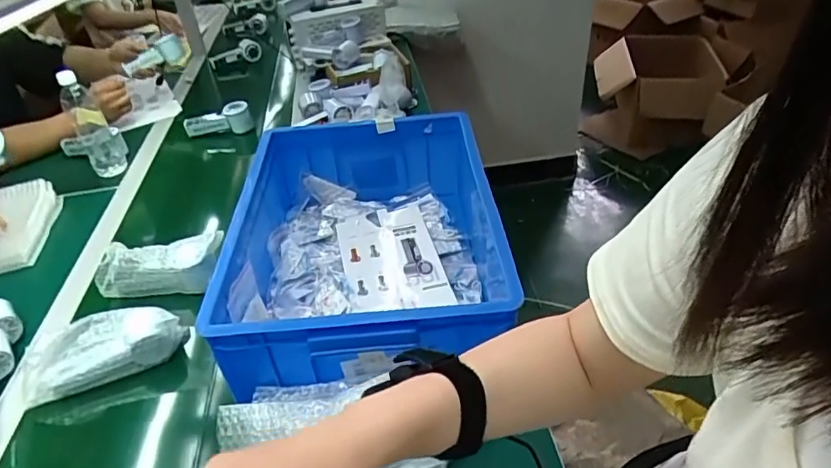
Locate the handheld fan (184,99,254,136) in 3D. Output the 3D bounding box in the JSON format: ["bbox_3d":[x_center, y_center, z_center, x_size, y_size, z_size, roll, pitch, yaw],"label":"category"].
[{"bbox_3d":[-0.467,-0.269,1.288,0.169,0.075,0.052,-4,38,-1],"label":"handheld fan"}]

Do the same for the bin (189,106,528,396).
[{"bbox_3d":[-0.069,0.007,0.776,0.373,0.144,0.446,-4,38,0],"label":"bin"}]

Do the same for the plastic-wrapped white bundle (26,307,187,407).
[{"bbox_3d":[-0.422,0.152,0.737,0.196,0.071,0.065,-18,40,-18],"label":"plastic-wrapped white bundle"}]

